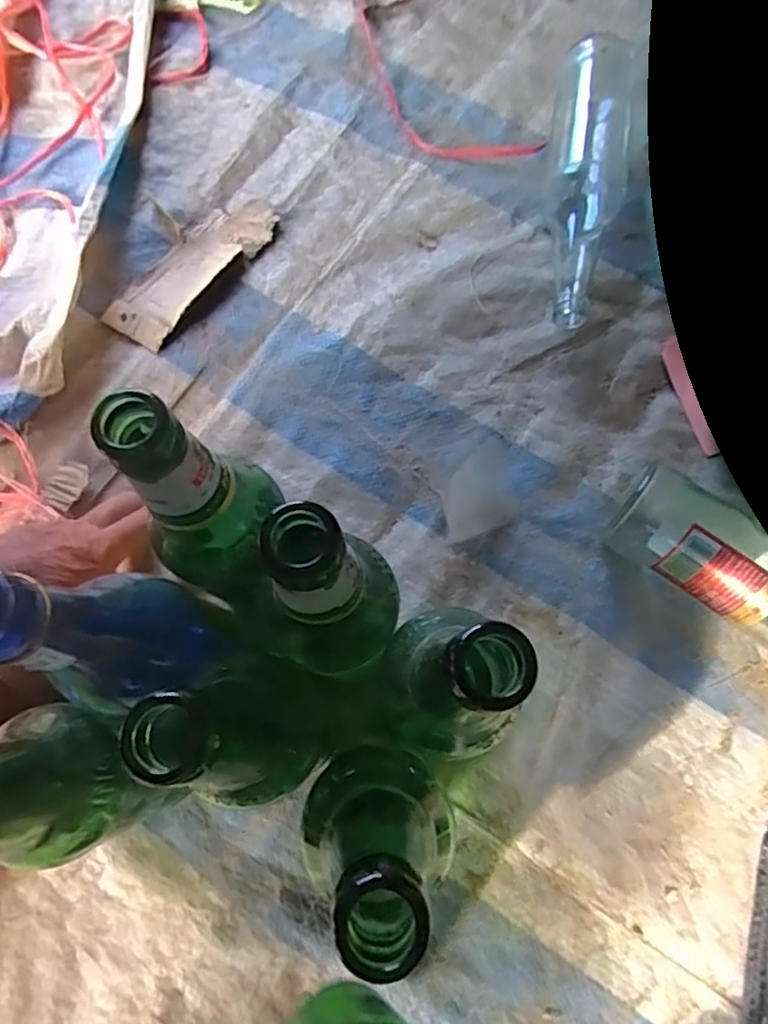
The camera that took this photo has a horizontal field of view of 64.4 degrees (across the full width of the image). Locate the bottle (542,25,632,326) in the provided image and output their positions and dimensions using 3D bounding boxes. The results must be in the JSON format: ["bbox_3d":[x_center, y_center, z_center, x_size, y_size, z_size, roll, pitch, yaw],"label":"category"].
[{"bbox_3d":[0.177,-0.301,0.533,0.070,0.054,0.314,11,73,2],"label":"bottle"}]

